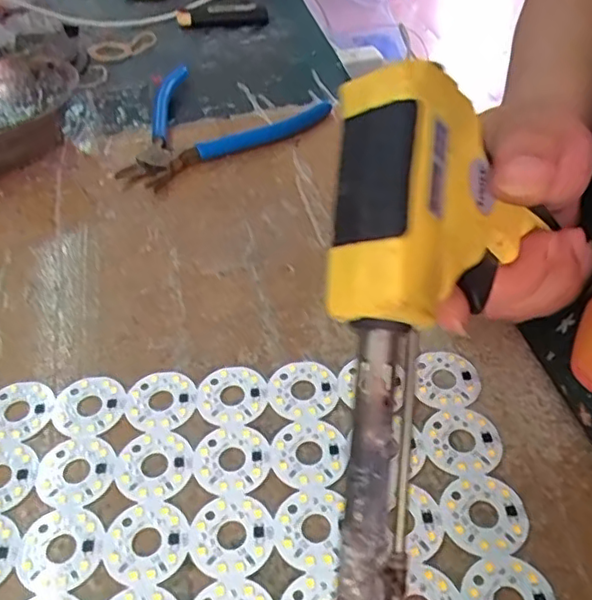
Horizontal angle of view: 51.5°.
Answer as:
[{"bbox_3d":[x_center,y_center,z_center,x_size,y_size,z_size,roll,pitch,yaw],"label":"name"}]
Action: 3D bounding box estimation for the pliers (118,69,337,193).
[{"bbox_3d":[-0.071,-0.130,0.426,0.149,0.014,0.120,-31,52,-25],"label":"pliers"}]

